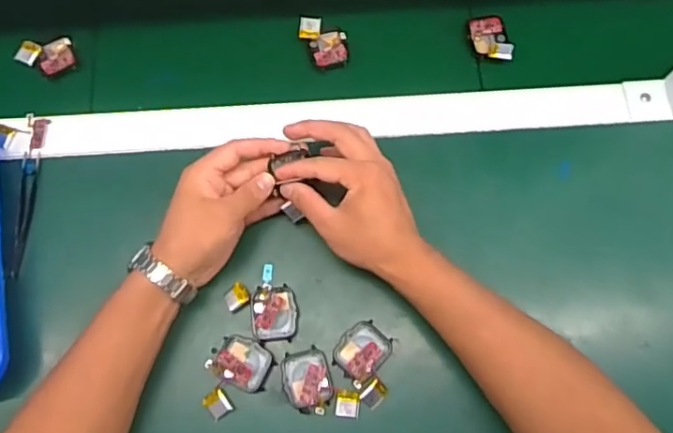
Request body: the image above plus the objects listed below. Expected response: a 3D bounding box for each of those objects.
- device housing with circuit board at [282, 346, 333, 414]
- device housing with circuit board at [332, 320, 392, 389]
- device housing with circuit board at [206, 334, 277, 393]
[{"bbox_3d":[-0.024,0.137,0.478,0.037,0.012,0.051,-15,75,-4],"label":"device housing with circuit board"},{"bbox_3d":[0.021,0.114,0.484,0.040,0.013,0.048,36,77,9],"label":"device housing with circuit board"},{"bbox_3d":[-0.079,0.122,0.481,0.049,0.013,0.038,24,75,6],"label":"device housing with circuit board"}]

